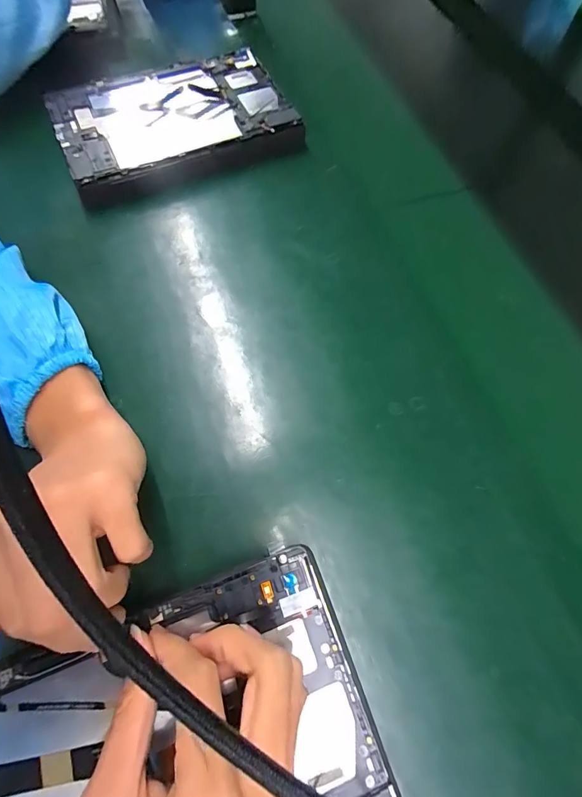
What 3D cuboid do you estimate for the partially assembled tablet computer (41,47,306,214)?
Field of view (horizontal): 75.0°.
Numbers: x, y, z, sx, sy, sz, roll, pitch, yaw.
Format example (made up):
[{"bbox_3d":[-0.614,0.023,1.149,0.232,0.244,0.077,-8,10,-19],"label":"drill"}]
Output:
[{"bbox_3d":[-0.128,-0.308,0.423,0.244,0.032,0.168,-24,70,-11],"label":"partially assembled tablet computer"}]

